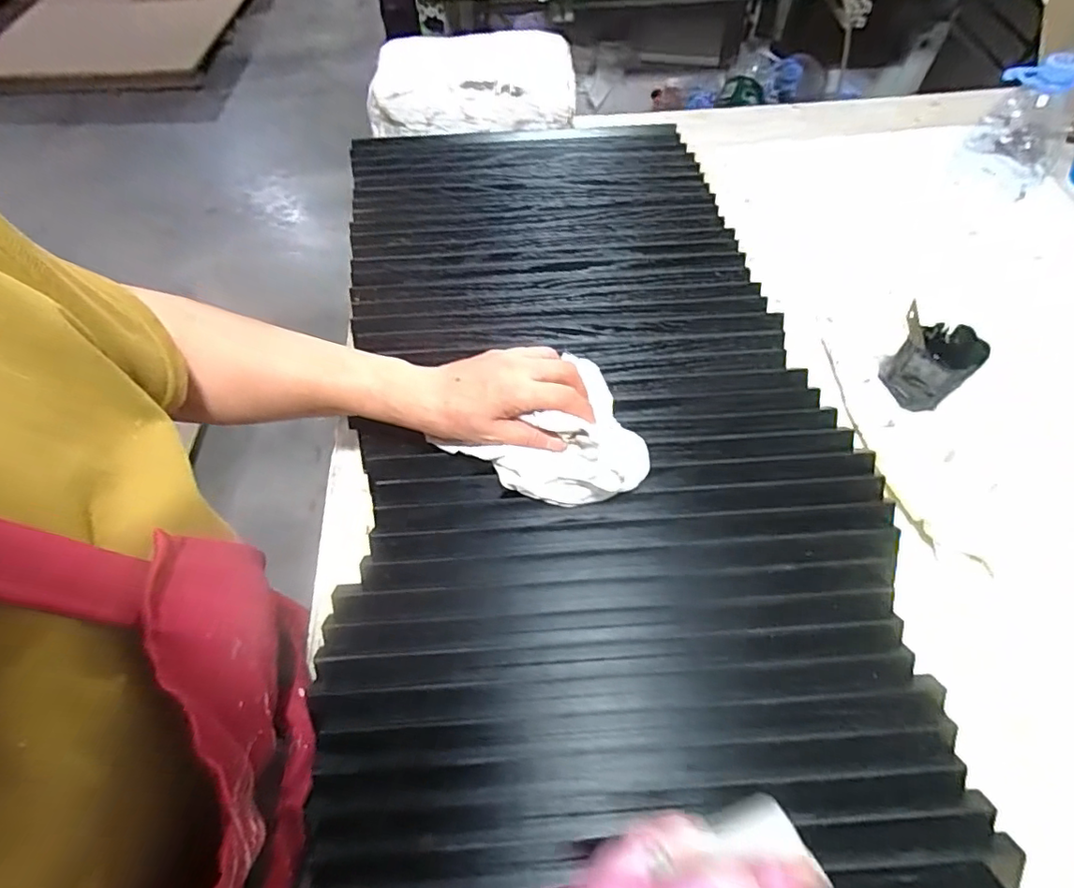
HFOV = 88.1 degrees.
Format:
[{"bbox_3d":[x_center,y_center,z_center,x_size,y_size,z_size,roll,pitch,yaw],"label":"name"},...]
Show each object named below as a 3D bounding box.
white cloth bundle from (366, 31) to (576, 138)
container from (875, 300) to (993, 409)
[{"bbox_3d":[-0.080,-0.444,0.677,0.242,0.061,0.114,-2,59,1],"label":"white cloth bundle"},{"bbox_3d":[0.345,-0.072,0.487,0.060,0.066,0.057,-1,59,0],"label":"container"}]

